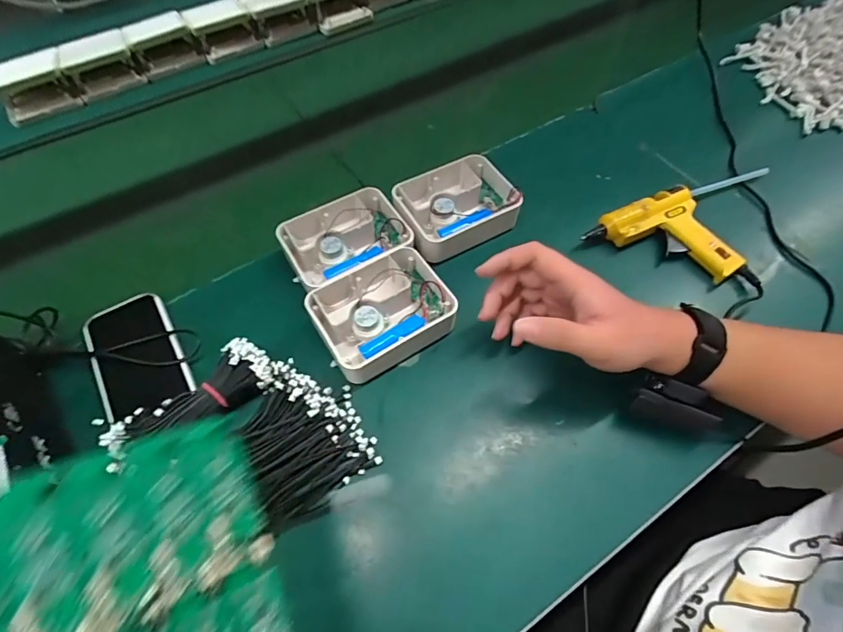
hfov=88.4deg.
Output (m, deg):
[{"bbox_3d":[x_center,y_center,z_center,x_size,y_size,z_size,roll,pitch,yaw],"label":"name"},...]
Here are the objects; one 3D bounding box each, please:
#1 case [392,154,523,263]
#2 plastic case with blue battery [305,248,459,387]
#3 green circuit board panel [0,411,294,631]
[{"bbox_3d":[0.044,-0.129,0.510,0.140,0.043,0.107,-21,60,-11],"label":"case"},{"bbox_3d":[-0.039,-0.005,0.434,0.129,0.035,0.102,-26,61,-14],"label":"plastic case with blue battery"},{"bbox_3d":[-0.125,0.130,0.190,0.120,0.015,0.146,-12,80,-40],"label":"green circuit board panel"}]

